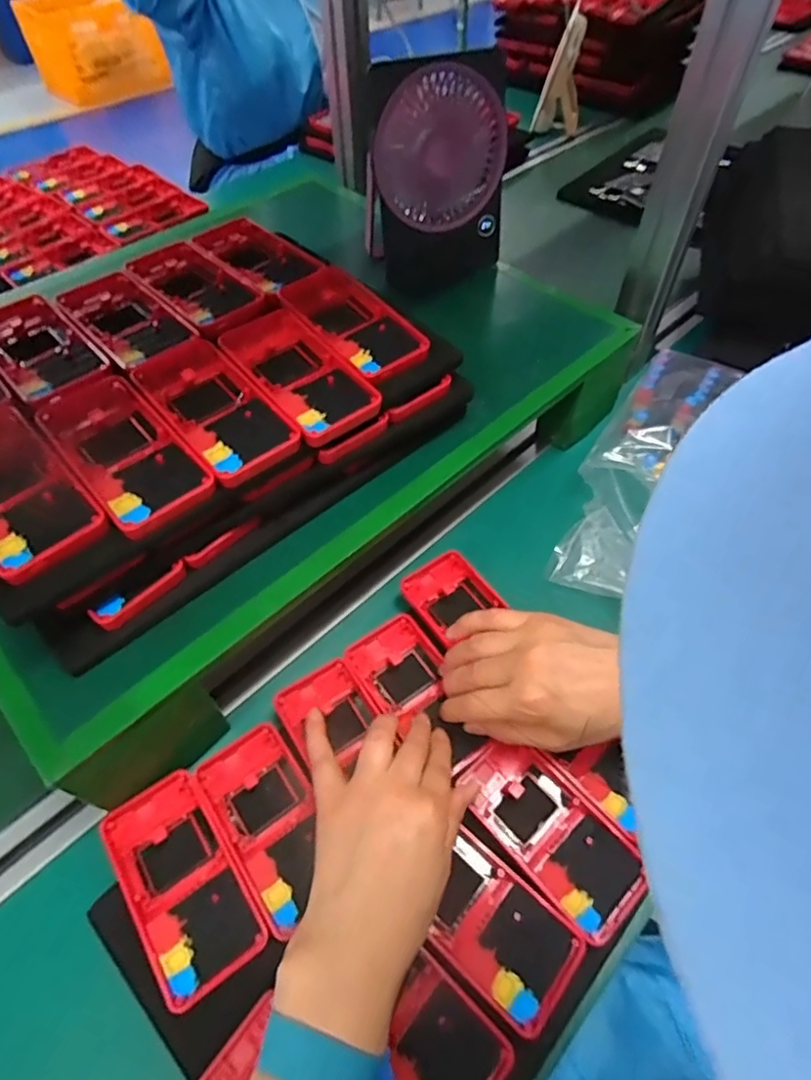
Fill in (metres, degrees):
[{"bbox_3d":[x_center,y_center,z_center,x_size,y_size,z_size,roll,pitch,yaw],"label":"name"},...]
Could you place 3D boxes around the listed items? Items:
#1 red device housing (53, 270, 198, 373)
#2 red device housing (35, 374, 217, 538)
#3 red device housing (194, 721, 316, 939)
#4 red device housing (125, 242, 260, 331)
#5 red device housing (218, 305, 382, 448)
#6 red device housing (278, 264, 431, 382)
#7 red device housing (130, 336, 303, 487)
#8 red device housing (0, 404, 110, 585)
[{"bbox_3d":[-0.213,-0.165,0.452,0.060,0.022,0.134,-36,60,-24],"label":"red device housing"},{"bbox_3d":[-0.182,-0.060,0.370,0.063,0.019,0.133,-35,60,-24],"label":"red device housing"},{"bbox_3d":[-0.088,0.181,0.383,0.062,0.014,0.119,-30,57,-21],"label":"red device housing"},{"bbox_3d":[-0.171,-0.203,0.479,0.062,0.022,0.122,-36,60,-25],"label":"red device housing"},{"bbox_3d":[-0.081,-0.124,0.416,0.065,0.021,0.138,-34,59,-24],"label":"red device housing"},{"bbox_3d":[-0.041,-0.166,0.444,0.063,0.023,0.119,-32,58,-23],"label":"red device housing"},{"bbox_3d":[-0.129,-0.089,0.392,0.062,0.018,0.124,-35,59,-24],"label":"red device housing"},{"bbox_3d":[-0.233,-0.030,0.347,0.062,0.014,0.127,-41,69,-19],"label":"red device housing"}]

